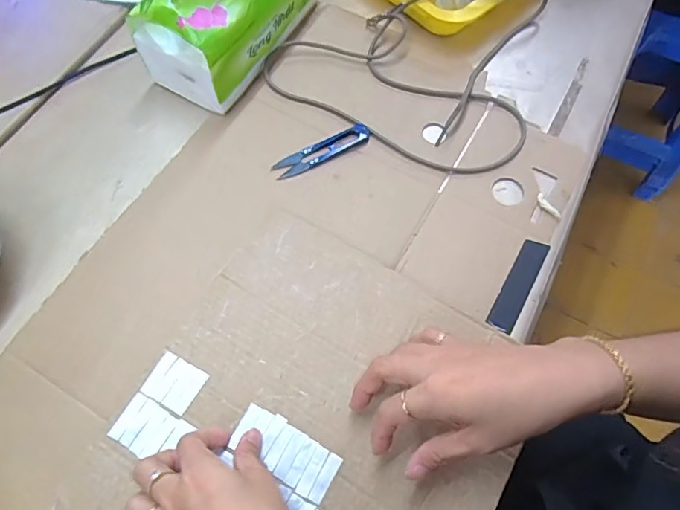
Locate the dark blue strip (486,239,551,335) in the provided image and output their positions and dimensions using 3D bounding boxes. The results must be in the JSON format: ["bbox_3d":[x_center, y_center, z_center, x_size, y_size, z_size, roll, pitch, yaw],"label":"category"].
[{"bbox_3d":[0.158,0.026,0.453,0.023,0.007,0.095,29,68,11],"label":"dark blue strip"}]

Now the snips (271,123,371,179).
[{"bbox_3d":[-0.017,-0.102,0.498,0.101,0.008,0.025,-27,69,-13],"label":"snips"}]

